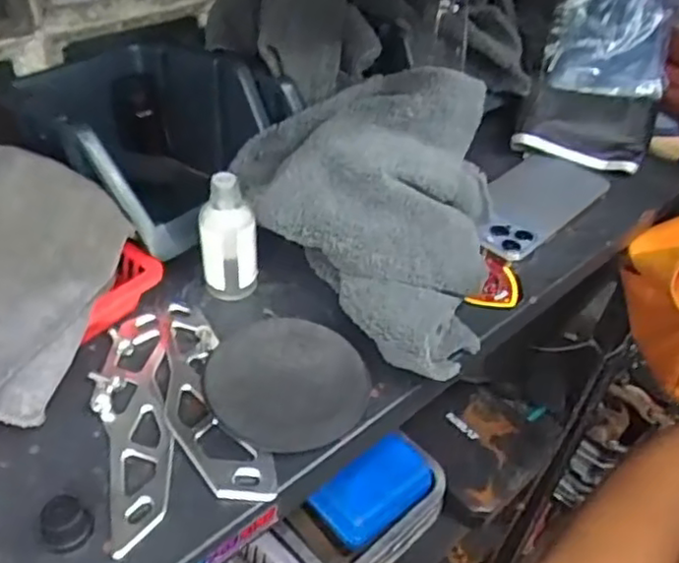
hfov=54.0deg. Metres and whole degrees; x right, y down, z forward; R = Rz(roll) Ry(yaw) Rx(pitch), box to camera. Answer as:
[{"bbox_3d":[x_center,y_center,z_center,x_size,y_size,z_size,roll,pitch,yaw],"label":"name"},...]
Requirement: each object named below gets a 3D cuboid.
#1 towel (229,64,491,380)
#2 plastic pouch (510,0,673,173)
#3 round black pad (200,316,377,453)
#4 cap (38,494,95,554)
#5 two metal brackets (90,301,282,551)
[{"bbox_3d":[0.037,-0.060,0.464,0.199,0.110,0.170,33,50,24],"label":"towel"},{"bbox_3d":[0.249,-0.208,0.625,0.122,0.063,0.218,20,64,8],"label":"plastic pouch"},{"bbox_3d":[-0.031,0.058,0.403,0.093,0.018,0.093,4,44,-4],"label":"round black pad"},{"bbox_3d":[-0.139,0.123,0.340,0.022,0.019,0.022,4,44,-4],"label":"cap"},{"bbox_3d":[-0.102,0.073,0.402,0.086,0.017,0.160,-11,47,-18],"label":"two metal brackets"}]

